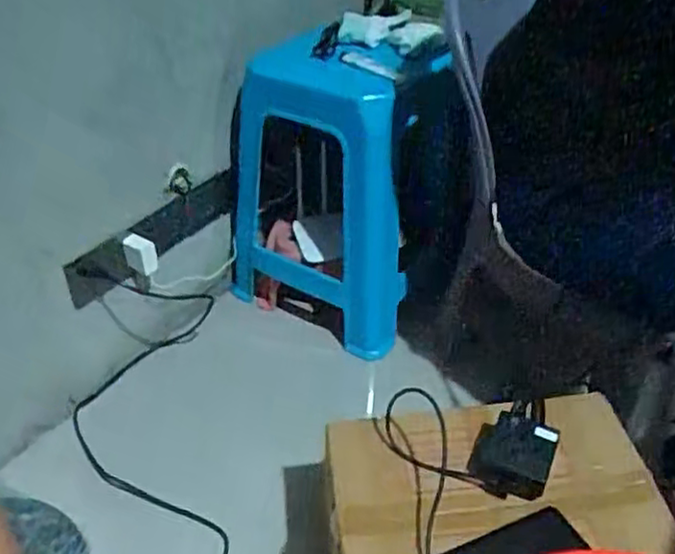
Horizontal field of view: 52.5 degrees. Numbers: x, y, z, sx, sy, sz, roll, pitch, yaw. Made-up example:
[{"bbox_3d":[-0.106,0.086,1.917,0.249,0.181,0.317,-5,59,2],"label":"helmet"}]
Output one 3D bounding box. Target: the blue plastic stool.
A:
[{"bbox_3d":[-0.006,-0.164,1.278,0.351,0.512,0.275,21,42,23],"label":"blue plastic stool"}]

